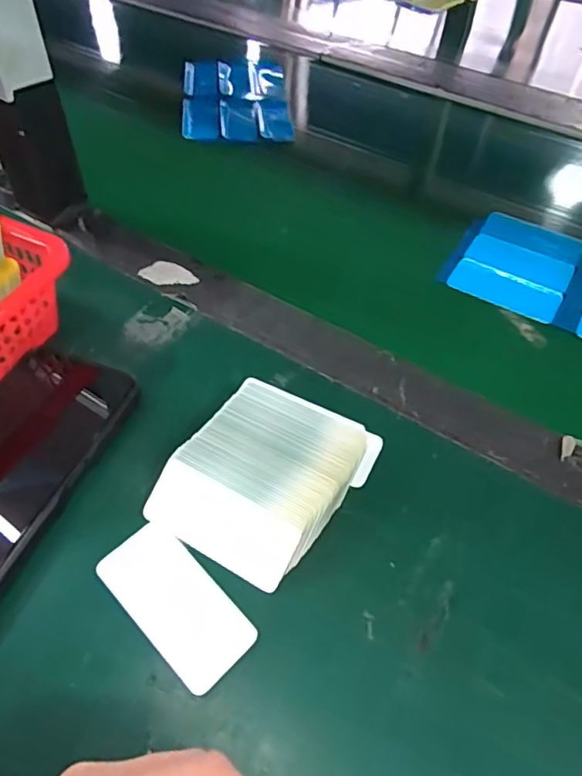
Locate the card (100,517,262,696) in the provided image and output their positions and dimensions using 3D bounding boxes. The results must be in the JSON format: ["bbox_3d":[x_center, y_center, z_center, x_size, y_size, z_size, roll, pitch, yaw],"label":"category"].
[{"bbox_3d":[-0.056,0.101,0.264,0.080,0.006,0.038,40,60,23],"label":"card"}]

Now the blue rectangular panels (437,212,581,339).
[{"bbox_3d":[0.232,-0.083,0.440,0.198,0.005,0.124,25,54,17],"label":"blue rectangular panels"}]

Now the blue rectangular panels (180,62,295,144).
[{"bbox_3d":[-0.063,-0.334,0.632,0.116,0.011,0.213,-4,51,-6],"label":"blue rectangular panels"}]

